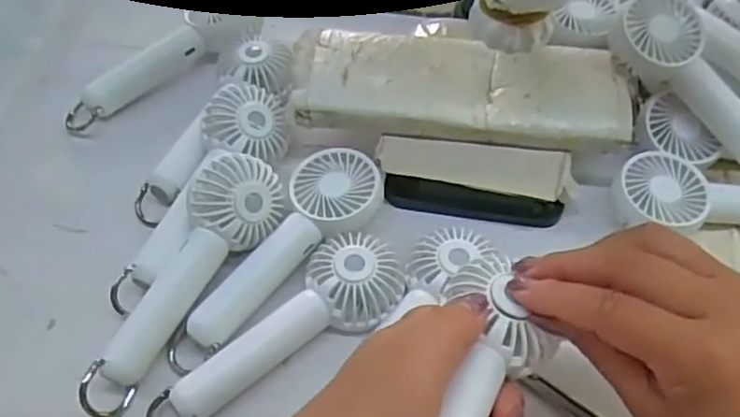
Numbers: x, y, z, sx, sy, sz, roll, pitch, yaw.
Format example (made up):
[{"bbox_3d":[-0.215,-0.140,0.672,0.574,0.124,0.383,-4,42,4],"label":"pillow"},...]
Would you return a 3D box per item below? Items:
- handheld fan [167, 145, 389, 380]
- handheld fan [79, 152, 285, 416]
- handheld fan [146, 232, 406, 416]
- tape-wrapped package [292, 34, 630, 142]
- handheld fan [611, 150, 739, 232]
[{"bbox_3d":[-0.050,0.031,0.392,0.057,0.032,0.158,27,61,16],"label":"handheld fan"},{"bbox_3d":[-0.108,0.041,0.379,0.046,0.030,0.162,27,73,16],"label":"handheld fan"},{"bbox_3d":[-0.047,0.074,0.366,0.058,0.032,0.161,39,64,22],"label":"handheld fan"},{"bbox_3d":[0.059,-0.080,0.438,0.213,0.025,0.074,4,54,2],"label":"tape-wrapped package"},{"bbox_3d":[0.236,-0.007,0.425,0.158,0.031,0.052,-2,57,-2],"label":"handheld fan"}]

